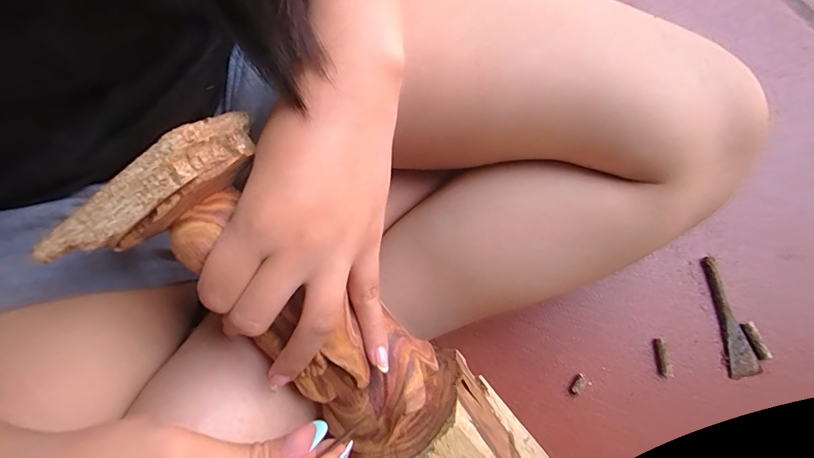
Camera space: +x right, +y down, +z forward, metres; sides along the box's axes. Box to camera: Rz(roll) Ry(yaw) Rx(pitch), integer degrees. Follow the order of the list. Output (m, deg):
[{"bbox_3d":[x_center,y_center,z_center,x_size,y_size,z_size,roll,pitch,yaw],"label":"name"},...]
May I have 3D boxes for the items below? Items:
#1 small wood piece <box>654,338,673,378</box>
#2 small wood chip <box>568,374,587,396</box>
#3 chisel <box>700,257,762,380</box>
[{"bbox_3d":[0.214,0.109,0.351,0.007,0.010,0.031,-4,76,0],"label":"small wood piece"},{"bbox_3d":[0.142,0.130,0.347,0.009,0.006,0.017,44,81,10],"label":"small wood chip"},{"bbox_3d":[0.278,0.075,0.361,0.024,0.008,0.102,-10,78,-2],"label":"chisel"}]

